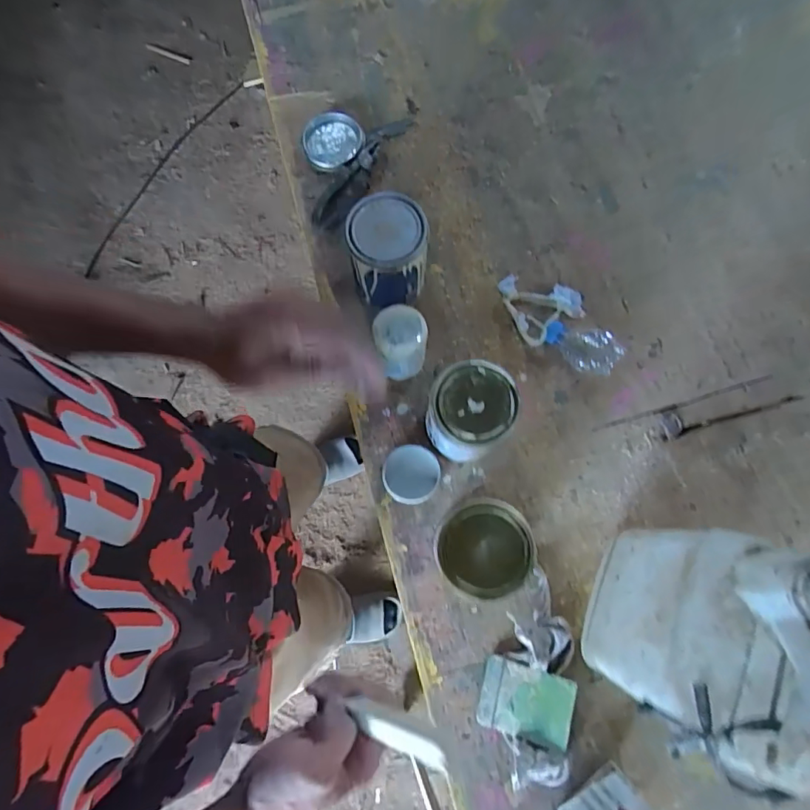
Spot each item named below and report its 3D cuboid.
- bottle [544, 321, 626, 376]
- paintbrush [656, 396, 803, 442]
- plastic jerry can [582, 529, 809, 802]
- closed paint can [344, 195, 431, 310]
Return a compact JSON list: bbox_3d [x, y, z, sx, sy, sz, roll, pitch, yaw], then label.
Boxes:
[{"bbox_3d":[0.256,-0.084,0.710,0.105,0.057,0.060,17,80,4],"label":"bottle"},{"bbox_3d":[0.475,0.013,0.714,0.216,0.007,0.039,-11,76,-2],"label":"paintbrush"},{"bbox_3d":[0.292,0.228,0.485,0.119,0.309,0.181,26,81,6],"label":"plastic jerry can"},{"bbox_3d":[-0.024,-0.211,0.695,0.103,0.137,0.101,0,79,1],"label":"closed paint can"}]

